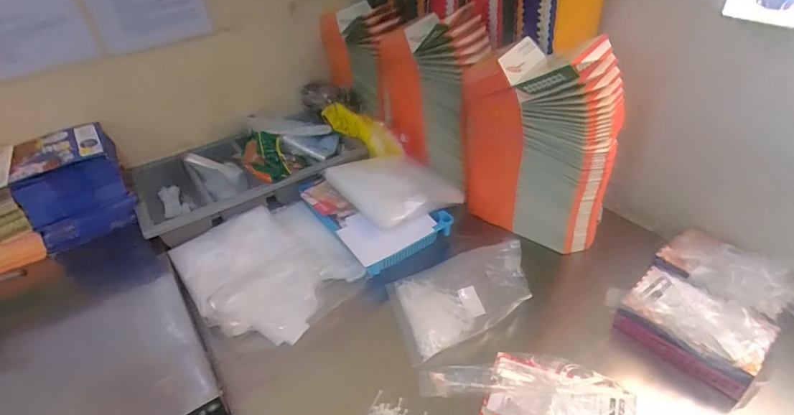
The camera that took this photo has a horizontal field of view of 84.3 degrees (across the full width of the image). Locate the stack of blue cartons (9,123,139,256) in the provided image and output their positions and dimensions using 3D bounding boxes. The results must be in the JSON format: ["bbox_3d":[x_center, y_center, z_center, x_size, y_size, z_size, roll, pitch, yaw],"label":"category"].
[{"bbox_3d":[-0.640,-0.049,0.876,0.168,0.151,0.182,-26,42,-24],"label":"stack of blue cartons"}]

